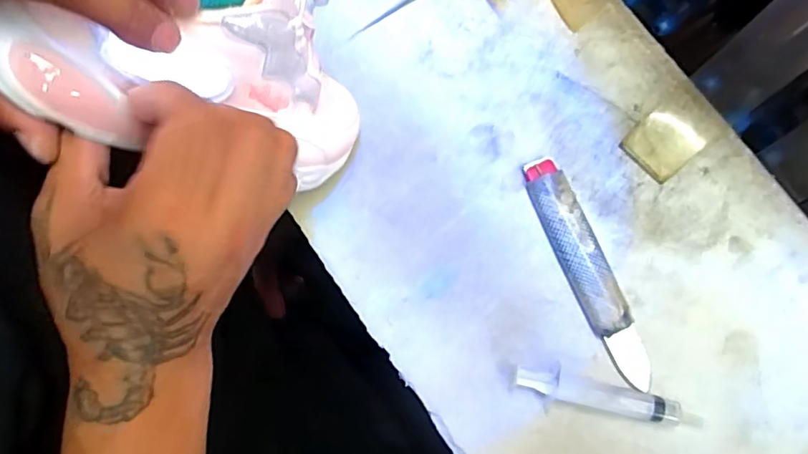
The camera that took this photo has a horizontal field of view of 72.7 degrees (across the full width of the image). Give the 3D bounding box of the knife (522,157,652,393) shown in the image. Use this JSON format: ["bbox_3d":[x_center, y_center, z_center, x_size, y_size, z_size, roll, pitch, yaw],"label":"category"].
[{"bbox_3d":[0.125,0.029,0.372,0.028,0.015,0.164,-22,80,-4],"label":"knife"}]

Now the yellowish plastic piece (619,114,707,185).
[{"bbox_3d":[0.187,-0.060,0.397,0.046,0.004,0.044,-43,82,-8],"label":"yellowish plastic piece"}]

